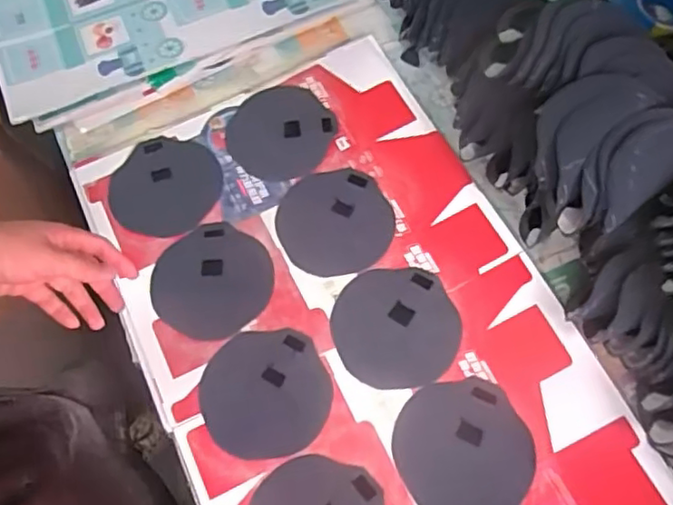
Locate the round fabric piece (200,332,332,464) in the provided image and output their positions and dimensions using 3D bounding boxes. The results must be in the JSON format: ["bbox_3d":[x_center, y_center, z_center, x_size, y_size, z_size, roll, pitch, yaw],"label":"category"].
[{"bbox_3d":[-0.080,0.159,0.721,0.143,0.010,0.140,-1,65,2],"label":"round fabric piece"}]

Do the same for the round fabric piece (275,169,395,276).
[{"bbox_3d":[-0.002,-0.039,0.800,0.139,0.006,0.145,-1,65,2],"label":"round fabric piece"}]

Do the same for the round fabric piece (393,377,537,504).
[{"bbox_3d":[0.137,0.214,0.686,0.140,0.008,0.142,-19,65,-6],"label":"round fabric piece"}]

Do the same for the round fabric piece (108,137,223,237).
[{"bbox_3d":[-0.223,-0.087,0.839,0.137,0.009,0.143,0,66,1],"label":"round fabric piece"}]

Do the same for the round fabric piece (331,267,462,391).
[{"bbox_3d":[0.070,0.086,0.742,0.143,0.007,0.141,0,68,0],"label":"round fabric piece"}]

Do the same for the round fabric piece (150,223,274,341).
[{"bbox_3d":[-0.152,0.034,0.777,0.140,0.005,0.141,-1,65,2],"label":"round fabric piece"}]

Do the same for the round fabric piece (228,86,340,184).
[{"bbox_3d":[-0.078,-0.163,0.857,0.138,0.006,0.147,-1,65,2],"label":"round fabric piece"}]

